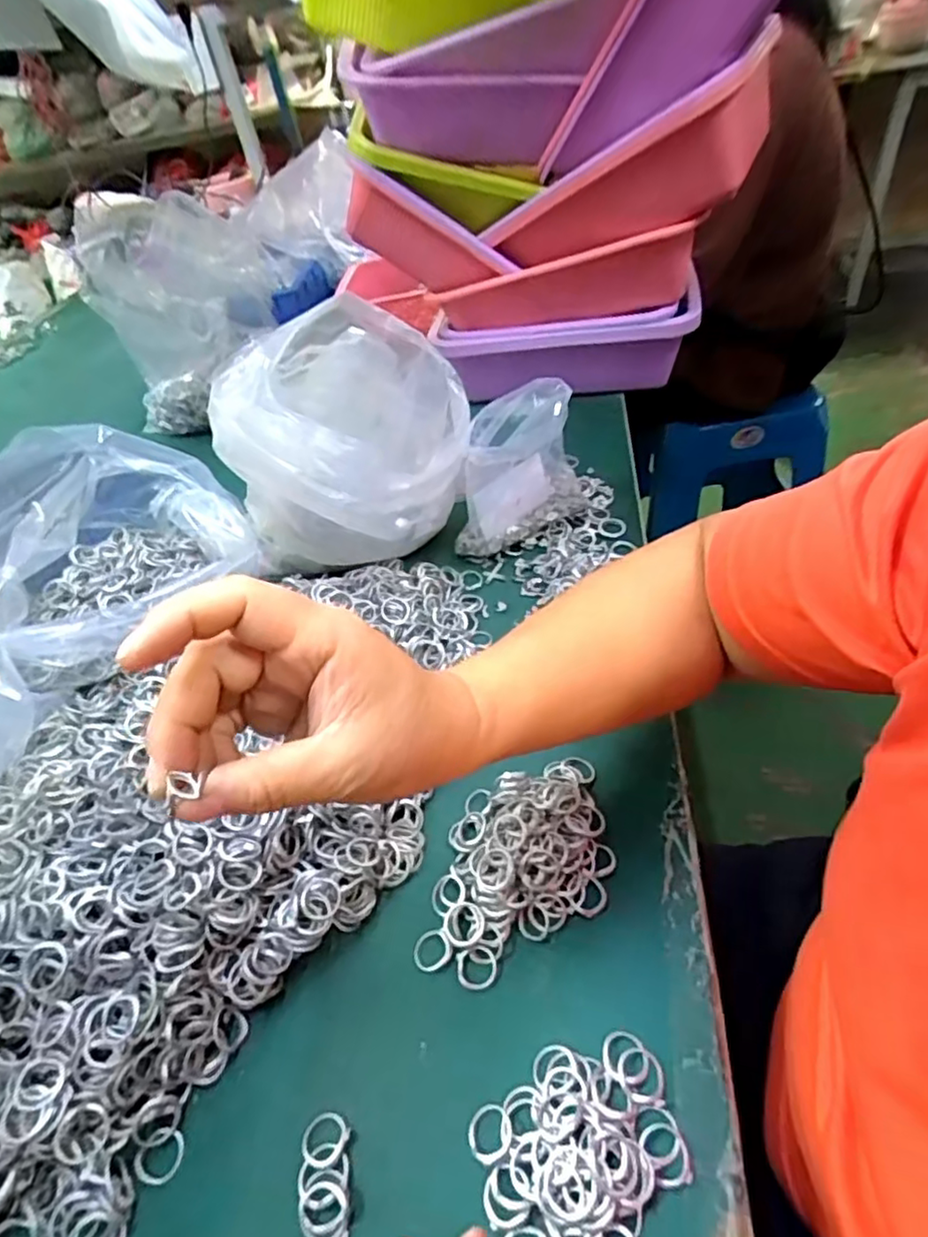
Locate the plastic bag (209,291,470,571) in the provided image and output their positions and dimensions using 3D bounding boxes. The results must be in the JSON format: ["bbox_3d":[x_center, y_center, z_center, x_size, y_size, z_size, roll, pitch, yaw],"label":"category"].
[{"bbox_3d":[-0.091,-0.138,0.547,0.178,0.172,0.178,24,55,33],"label":"plastic bag"}]

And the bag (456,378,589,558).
[{"bbox_3d":[0.048,-0.121,0.563,0.127,0.127,0.064,-38,48,-24],"label":"bag"}]

